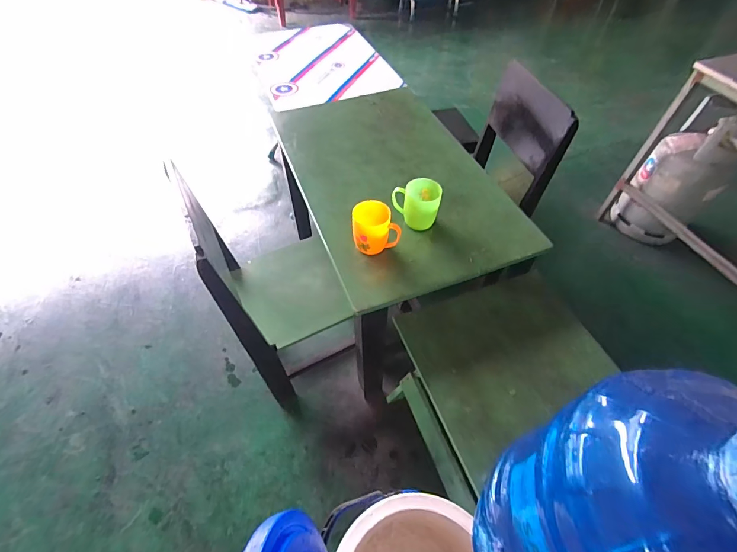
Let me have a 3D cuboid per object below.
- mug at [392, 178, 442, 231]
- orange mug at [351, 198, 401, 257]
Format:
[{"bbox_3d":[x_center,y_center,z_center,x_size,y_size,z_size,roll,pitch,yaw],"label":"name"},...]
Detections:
[{"bbox_3d":[0.110,-0.171,0.860,0.111,0.090,0.073,11,54,7],"label":"mug"},{"bbox_3d":[0.014,-0.104,0.804,0.098,0.106,0.077,-6,53,-6],"label":"orange mug"}]

